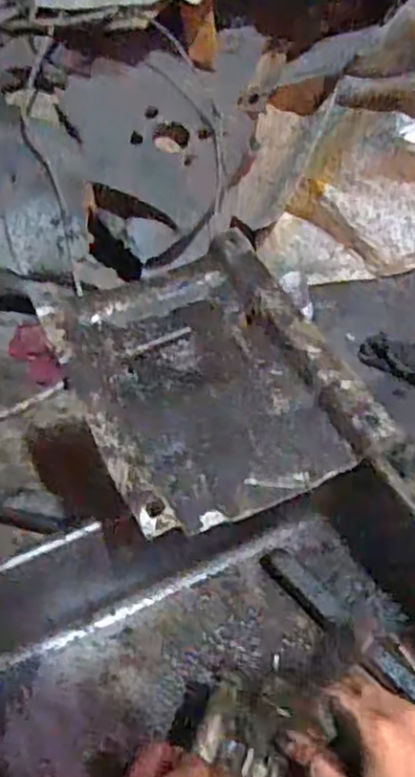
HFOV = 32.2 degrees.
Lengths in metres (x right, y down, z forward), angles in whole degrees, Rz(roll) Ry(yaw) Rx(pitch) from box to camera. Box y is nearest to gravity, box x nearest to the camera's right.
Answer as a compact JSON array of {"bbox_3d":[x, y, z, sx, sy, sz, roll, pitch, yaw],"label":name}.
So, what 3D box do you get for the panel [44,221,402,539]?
[{"bbox_3d":[-0.003,-0.012,0.509,0.174,0.029,0.220,-20,54,-15],"label":"panel"}]

